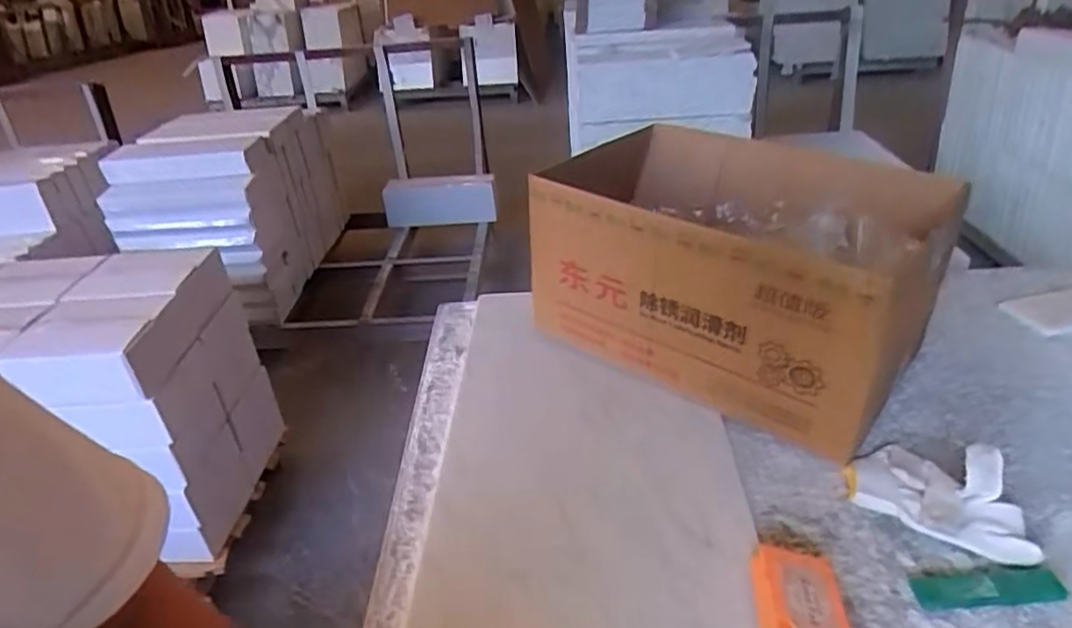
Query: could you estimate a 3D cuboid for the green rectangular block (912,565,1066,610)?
[{"bbox_3d":[0.376,0.229,0.548,0.119,0.011,0.030,-5,31,-1],"label":"green rectangular block"}]

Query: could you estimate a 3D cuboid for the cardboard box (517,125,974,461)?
[{"bbox_3d":[0.258,-0.073,0.834,0.448,0.223,0.380,23,40,38],"label":"cardboard box"}]

